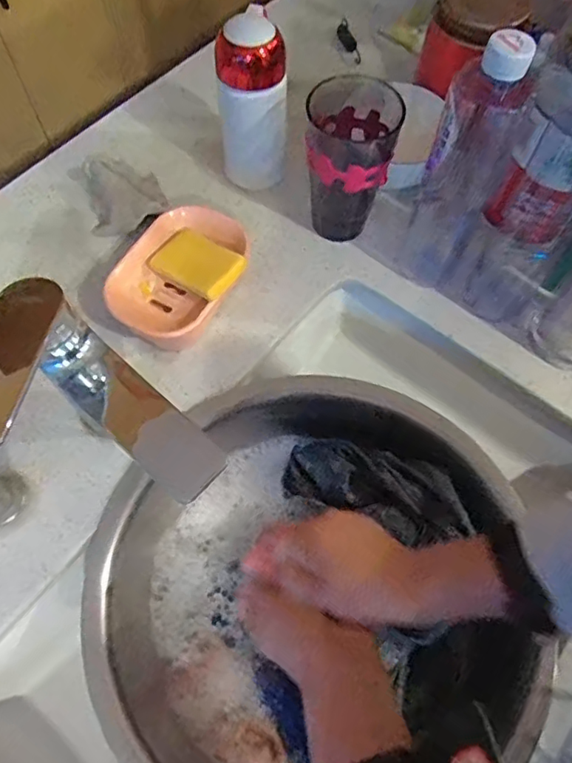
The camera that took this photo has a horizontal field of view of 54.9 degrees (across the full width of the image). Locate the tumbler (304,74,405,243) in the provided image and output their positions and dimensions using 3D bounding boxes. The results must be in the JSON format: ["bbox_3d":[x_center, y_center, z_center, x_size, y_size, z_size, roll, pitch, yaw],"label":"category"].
[{"bbox_3d":[0.060,-0.205,0.536,0.075,0.124,0.092,13,64,4],"label":"tumbler"}]

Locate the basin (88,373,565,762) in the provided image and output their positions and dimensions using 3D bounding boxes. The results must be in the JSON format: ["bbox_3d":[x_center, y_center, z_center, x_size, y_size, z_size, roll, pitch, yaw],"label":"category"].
[{"bbox_3d":[0.020,0.156,0.463,0.344,0.110,0.322,1,64,-2],"label":"basin"}]

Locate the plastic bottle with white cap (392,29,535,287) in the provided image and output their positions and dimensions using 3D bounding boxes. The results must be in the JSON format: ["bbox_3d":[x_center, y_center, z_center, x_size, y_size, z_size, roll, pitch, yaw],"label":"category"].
[{"bbox_3d":[0.149,-0.179,0.475,0.061,0.229,0.060,23,65,8],"label":"plastic bottle with white cap"}]

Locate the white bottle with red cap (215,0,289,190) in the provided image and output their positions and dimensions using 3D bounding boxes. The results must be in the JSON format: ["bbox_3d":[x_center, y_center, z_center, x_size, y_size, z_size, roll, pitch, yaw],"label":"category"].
[{"bbox_3d":[-0.032,-0.267,0.545,0.067,0.162,0.053,-3,64,-4],"label":"white bottle with red cap"}]

